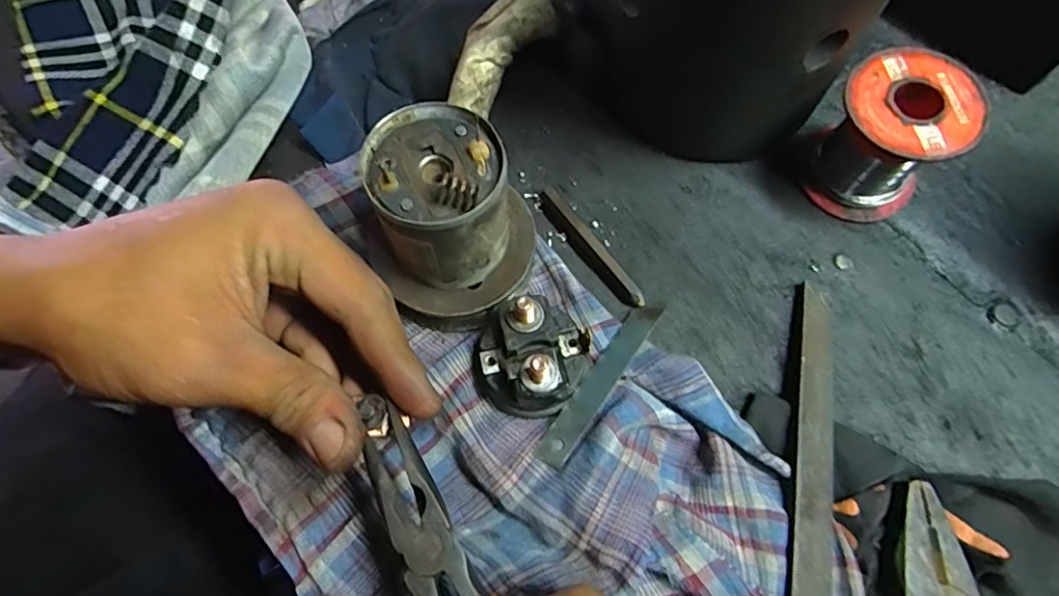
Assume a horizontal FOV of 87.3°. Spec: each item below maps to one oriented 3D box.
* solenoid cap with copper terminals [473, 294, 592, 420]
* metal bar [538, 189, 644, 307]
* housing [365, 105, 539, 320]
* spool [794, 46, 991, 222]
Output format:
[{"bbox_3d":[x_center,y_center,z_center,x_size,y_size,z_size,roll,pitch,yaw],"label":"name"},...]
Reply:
[{"bbox_3d":[0.001,0.023,0.223,0.045,0.022,0.043,1,67,-1],"label":"solenoid cap with copper terminals"},{"bbox_3d":[0.028,-0.024,0.260,0.009,0.006,0.073,-32,72,-14],"label":"metal bar"},{"bbox_3d":[-0.033,-0.029,0.222,0.063,0.069,0.060,1,67,-1],"label":"housing"},{"bbox_3d":[0.154,-0.068,0.245,0.051,0.057,0.052,1,67,-1],"label":"spool"}]

